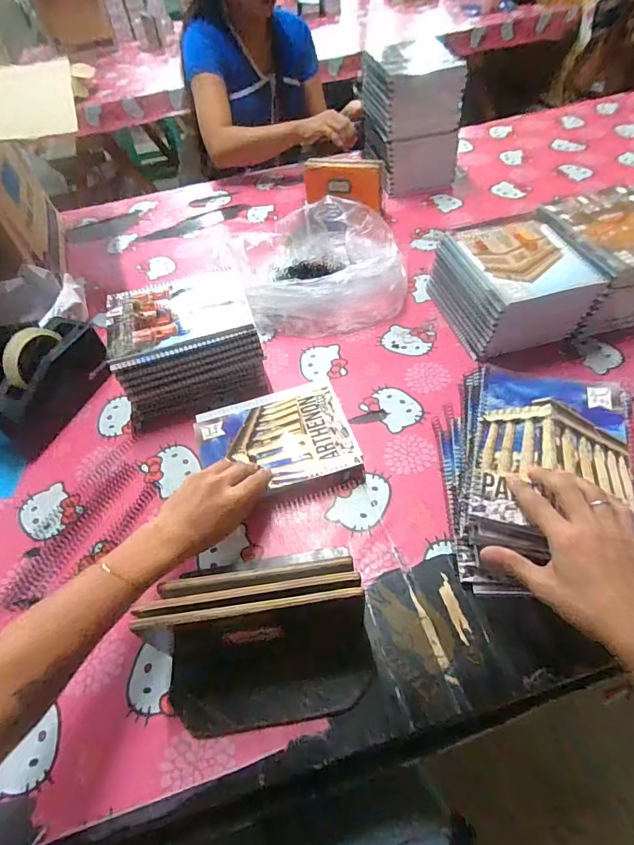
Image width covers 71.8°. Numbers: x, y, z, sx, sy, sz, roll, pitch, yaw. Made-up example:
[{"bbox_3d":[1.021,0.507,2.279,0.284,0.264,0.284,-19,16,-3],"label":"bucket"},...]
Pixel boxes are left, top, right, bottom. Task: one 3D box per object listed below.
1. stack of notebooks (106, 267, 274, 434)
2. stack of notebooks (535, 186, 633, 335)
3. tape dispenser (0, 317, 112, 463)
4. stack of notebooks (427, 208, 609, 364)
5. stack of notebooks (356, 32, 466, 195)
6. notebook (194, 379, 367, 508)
[{"bbox_3d":[-0.196,-0.118,0.657,0.205,0.111,0.180,-17,54,-7],"label":"stack of notebooks"},{"bbox_3d":[0.453,-0.252,0.693,0.169,0.123,0.201,-13,54,-4],"label":"stack of notebooks"},{"bbox_3d":[-0.399,-0.060,0.637,0.087,0.107,0.204,12,56,14],"label":"tape dispenser"},{"bbox_3d":[0.295,-0.212,0.676,0.168,0.114,0.201,-16,54,-6],"label":"stack of notebooks"},{"bbox_3d":[0.195,-0.660,0.964,0.165,0.235,0.224,-15,54,-6],"label":"stack of notebooks"},{"bbox_3d":[-0.053,0.031,0.593,0.199,0.029,0.166,-16,54,-6],"label":"notebook"}]

